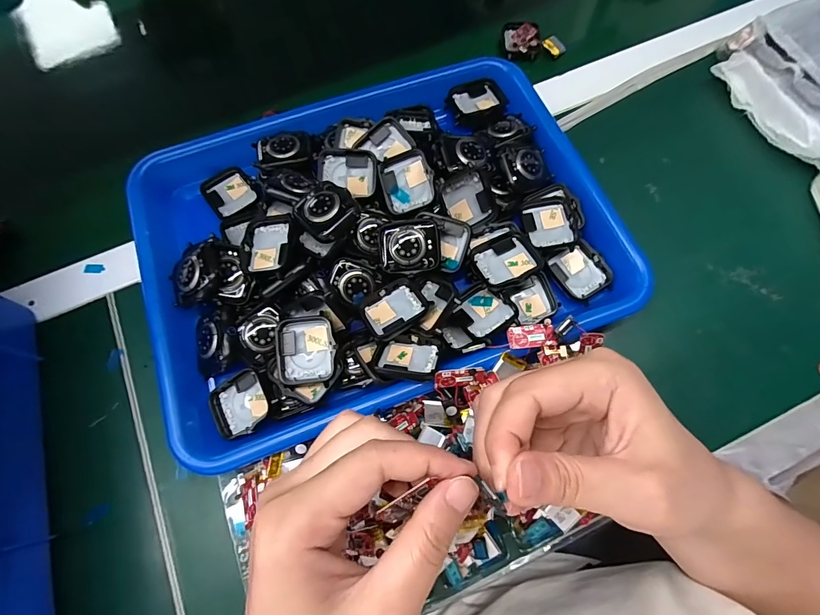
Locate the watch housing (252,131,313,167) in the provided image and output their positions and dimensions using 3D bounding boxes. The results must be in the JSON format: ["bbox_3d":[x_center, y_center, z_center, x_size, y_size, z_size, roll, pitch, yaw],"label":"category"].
[{"bbox_3d":[-0.098,-0.123,0.308,0.042,0.009,0.034,-12,70,-2],"label":"watch housing"}]

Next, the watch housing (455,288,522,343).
[{"bbox_3d":[0.050,0.005,0.265,0.033,0.006,0.041,-31,41,-3],"label":"watch housing"}]

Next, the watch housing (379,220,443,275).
[{"bbox_3d":[0.000,-0.041,0.269,0.040,0.009,0.035,-6,90,5],"label":"watch housing"}]

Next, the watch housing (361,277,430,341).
[{"bbox_3d":[-0.011,-0.001,0.263,0.041,0.009,0.033,-31,72,-9],"label":"watch housing"}]

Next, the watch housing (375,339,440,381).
[{"bbox_3d":[-0.001,0.033,0.251,0.036,0.008,0.033,3,30,9],"label":"watch housing"}]

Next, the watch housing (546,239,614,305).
[{"bbox_3d":[0.122,-0.025,0.287,0.037,0.009,0.039,-28,71,-8],"label":"watch housing"}]

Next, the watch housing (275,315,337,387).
[{"bbox_3d":[-0.065,0.027,0.254,0.035,0.014,0.042,-8,69,-1],"label":"watch housing"}]

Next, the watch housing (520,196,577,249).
[{"bbox_3d":[0.100,-0.062,0.292,0.033,0.011,0.040,-8,69,-1],"label":"watch housing"}]

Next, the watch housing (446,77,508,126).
[{"bbox_3d":[0.057,-0.173,0.335,0.047,0.009,0.049,-16,70,-4],"label":"watch housing"}]

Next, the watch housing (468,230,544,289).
[{"bbox_3d":[0.065,-0.031,0.274,0.041,0.018,0.038,-22,70,-6],"label":"watch housing"}]

